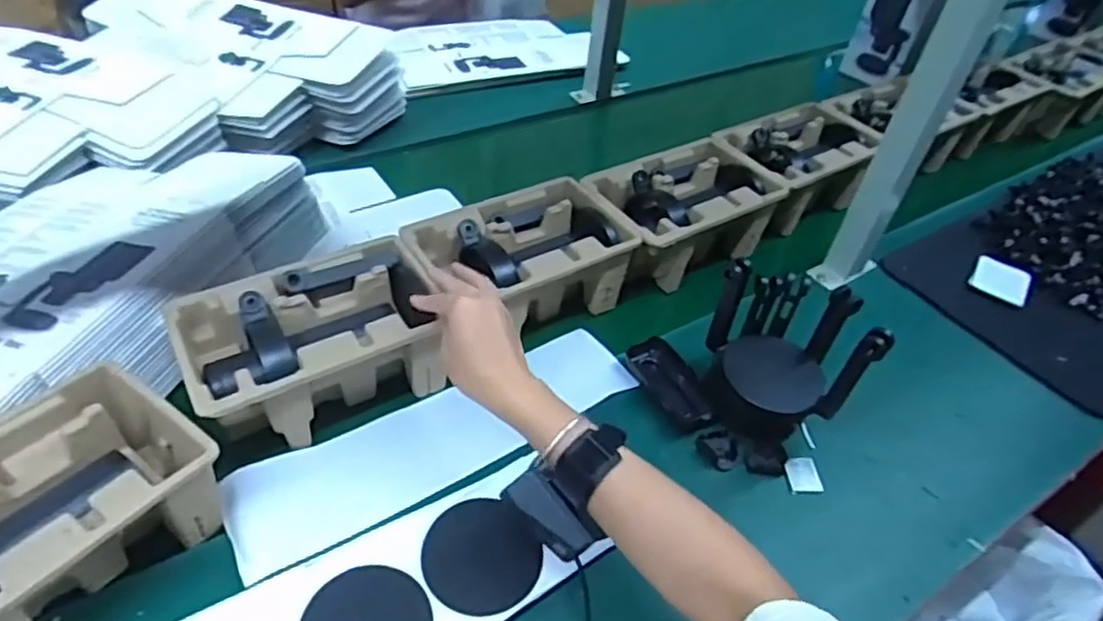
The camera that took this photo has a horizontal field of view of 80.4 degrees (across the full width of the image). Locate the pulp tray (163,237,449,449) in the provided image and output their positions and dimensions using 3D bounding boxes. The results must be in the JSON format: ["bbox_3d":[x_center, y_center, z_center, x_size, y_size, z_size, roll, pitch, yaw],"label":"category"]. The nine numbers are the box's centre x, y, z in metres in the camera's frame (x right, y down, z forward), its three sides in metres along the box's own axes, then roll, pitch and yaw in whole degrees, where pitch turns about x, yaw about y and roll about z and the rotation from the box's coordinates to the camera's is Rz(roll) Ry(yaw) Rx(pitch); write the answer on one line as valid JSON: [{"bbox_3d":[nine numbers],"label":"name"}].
[{"bbox_3d":[-0.222,0.034,0.619,0.216,0.100,0.144,-19,47,-28],"label":"pulp tray"}]

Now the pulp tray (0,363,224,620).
[{"bbox_3d":[-0.366,0.161,0.457,0.135,0.098,0.218,28,44,23],"label":"pulp tray"}]

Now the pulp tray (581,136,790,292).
[{"bbox_3d":[0.154,-0.116,0.812,0.233,0.099,0.153,-23,49,-31],"label":"pulp tray"}]

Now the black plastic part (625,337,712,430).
[{"bbox_3d":[0.122,0.073,0.669,0.051,0.022,0.118,-16,45,-25],"label":"black plastic part"}]

